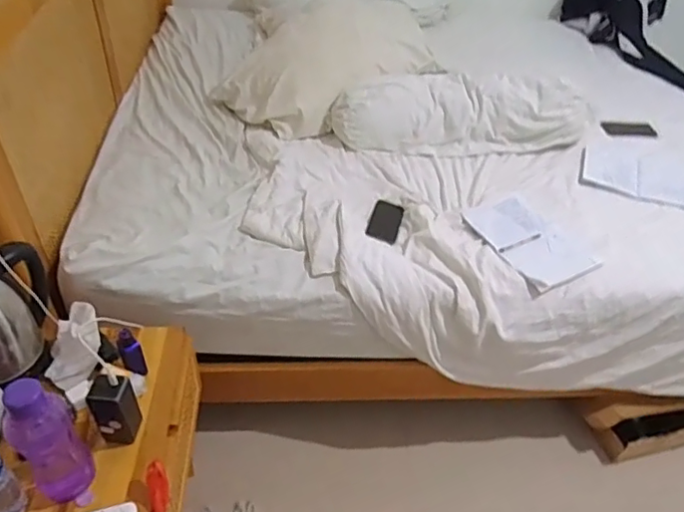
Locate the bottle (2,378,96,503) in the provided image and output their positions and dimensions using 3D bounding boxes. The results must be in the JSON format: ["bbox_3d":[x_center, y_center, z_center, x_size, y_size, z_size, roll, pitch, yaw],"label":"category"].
[{"bbox_3d":[-0.440,0.271,0.840,0.089,0.225,0.081,-32,54,-32],"label":"bottle"}]

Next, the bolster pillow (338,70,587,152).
[{"bbox_3d":[0.367,-0.464,1.786,0.786,0.187,0.235,0,44,-4],"label":"bolster pillow"}]

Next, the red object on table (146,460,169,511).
[{"bbox_3d":[-0.292,0.378,0.894,0.032,0.020,0.098,-4,79,-8],"label":"red object on table"}]

